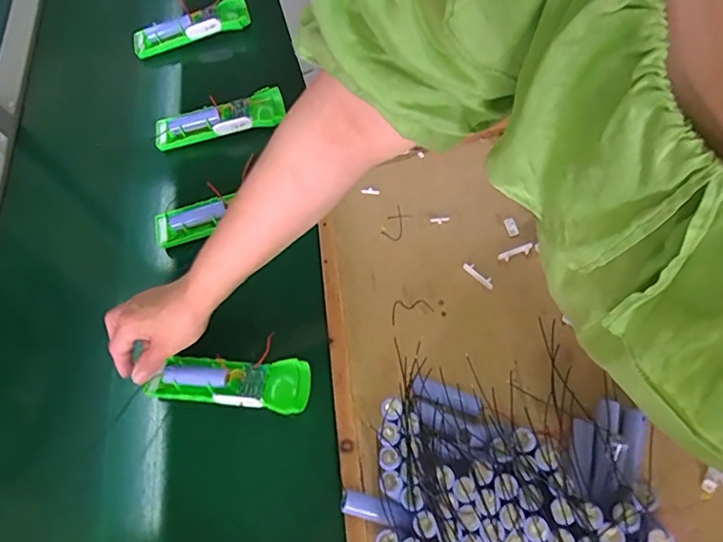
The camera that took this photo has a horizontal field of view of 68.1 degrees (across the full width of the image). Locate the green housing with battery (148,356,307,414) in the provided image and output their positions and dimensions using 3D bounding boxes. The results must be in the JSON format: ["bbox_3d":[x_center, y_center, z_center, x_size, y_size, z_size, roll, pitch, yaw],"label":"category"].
[{"bbox_3d":[-0.131,0.110,0.526,0.159,0.022,0.050,1,61,6],"label":"green housing with battery"}]

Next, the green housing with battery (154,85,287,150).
[{"bbox_3d":[-0.173,-0.184,0.660,0.169,0.035,0.051,-13,64,-1],"label":"green housing with battery"}]

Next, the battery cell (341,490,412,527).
[{"bbox_3d":[0.012,0.199,0.445,0.058,0.017,0.018,11,68,10],"label":"battery cell"}]

